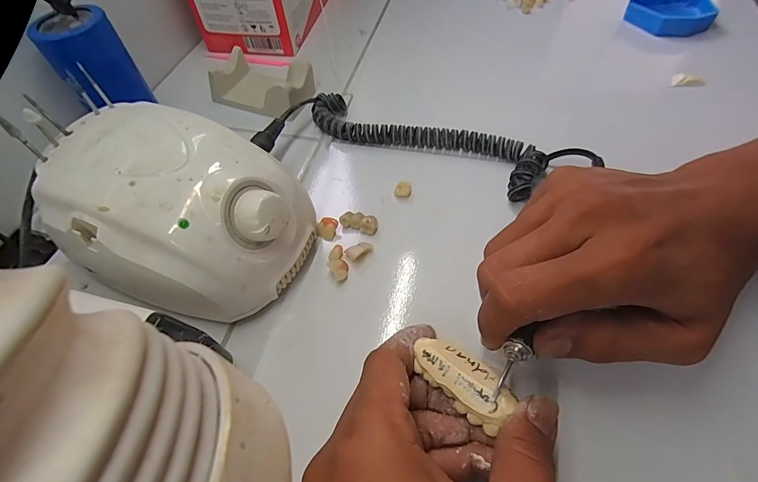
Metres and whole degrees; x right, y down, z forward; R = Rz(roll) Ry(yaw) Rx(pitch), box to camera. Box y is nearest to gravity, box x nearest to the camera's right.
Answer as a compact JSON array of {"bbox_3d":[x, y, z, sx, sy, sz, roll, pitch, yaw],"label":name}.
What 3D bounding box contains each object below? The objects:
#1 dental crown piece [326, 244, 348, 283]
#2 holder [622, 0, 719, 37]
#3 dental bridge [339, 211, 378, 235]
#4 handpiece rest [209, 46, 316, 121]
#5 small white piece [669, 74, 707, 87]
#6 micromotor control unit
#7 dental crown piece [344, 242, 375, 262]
[{"bbox_3d":[-0.028,0.014,0.259,0.013,0.008,0.024,-19,56,-9],"label":"dental crown piece"},{"bbox_3d":[0.304,-0.245,0.408,0.078,0.023,0.084,23,59,19],"label":"holder"},{"bbox_3d":[-0.014,-0.014,0.276,0.026,0.006,0.013,19,58,16],"label":"dental bridge"},{"bbox_3d":[-0.106,-0.144,0.362,0.090,0.034,0.044,19,58,16],"label":"handpiece rest"},{"bbox_3d":[0.278,-0.143,0.352,0.026,0.013,0.005,14,57,13],"label":"small white piece"},{"bbox_3d":[-0.117,-0.012,0.237,0.130,0.084,0.101,16,57,15],"label":"micromotor control unit"},{"bbox_3d":[-0.013,0.006,0.263,0.018,0.008,0.010,-30,58,-17],"label":"dental crown piece"}]

